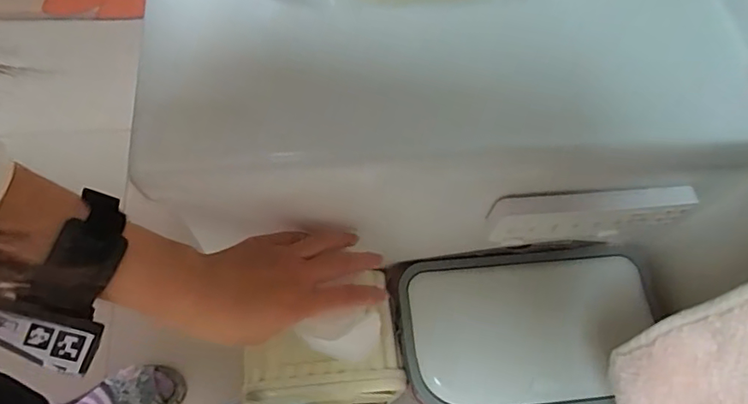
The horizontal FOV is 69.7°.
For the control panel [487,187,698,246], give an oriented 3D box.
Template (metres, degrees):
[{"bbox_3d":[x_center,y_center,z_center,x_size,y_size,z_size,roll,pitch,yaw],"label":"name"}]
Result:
[{"bbox_3d":[0.182,0.013,0.465,0.170,0.056,0.025,-2,63,-5],"label":"control panel"}]

